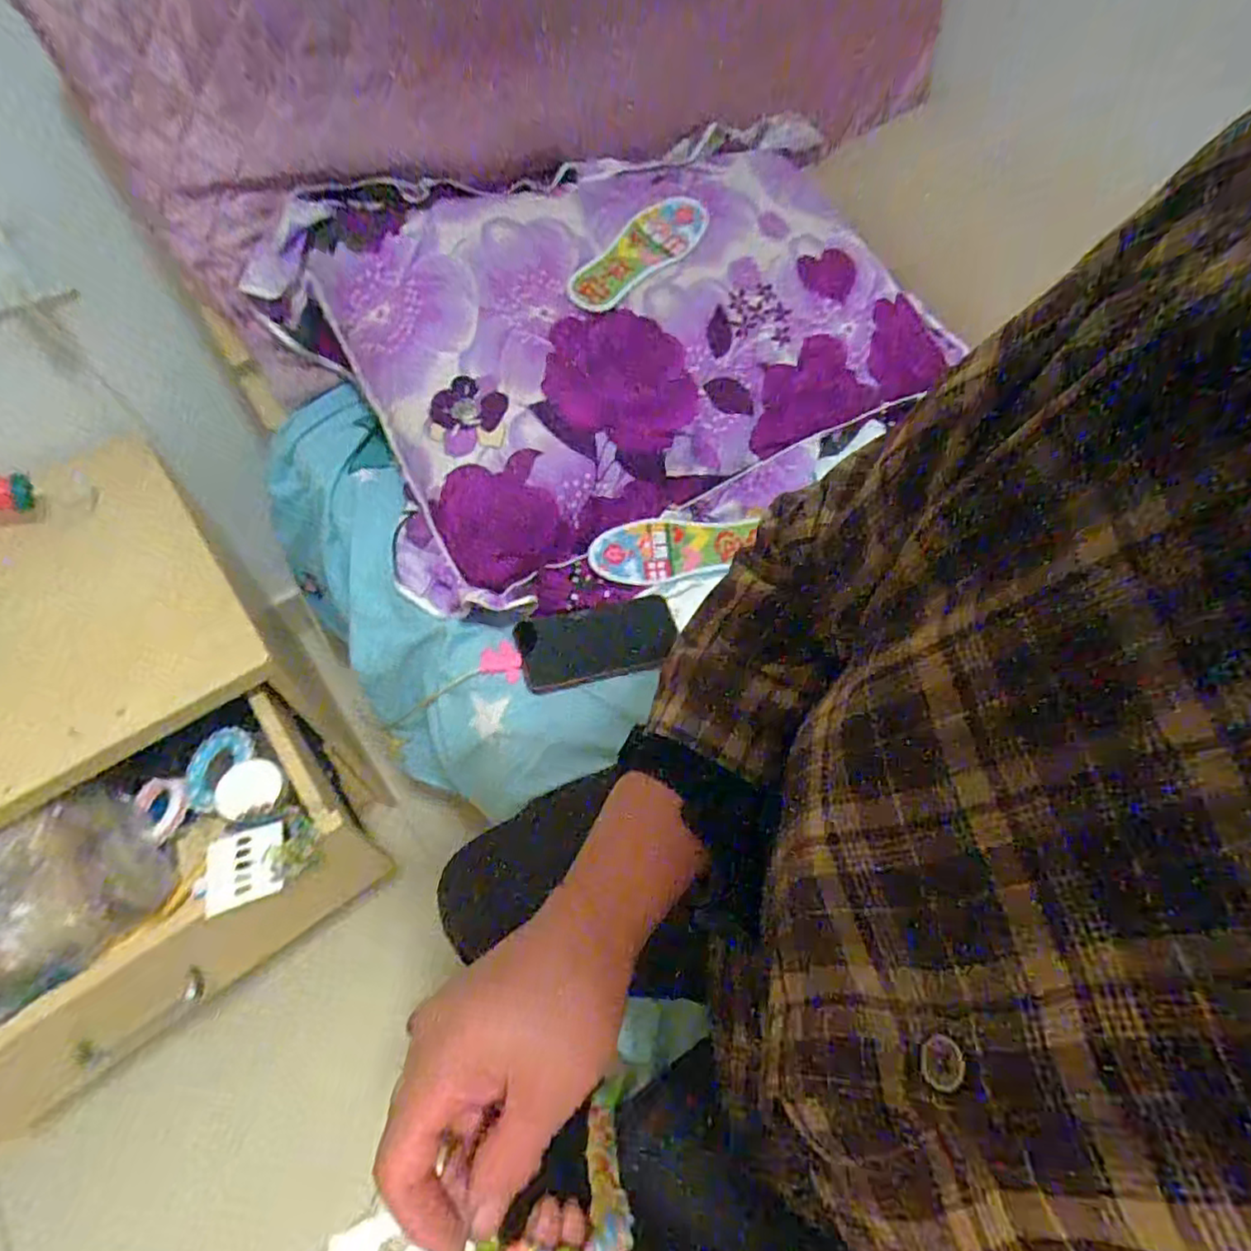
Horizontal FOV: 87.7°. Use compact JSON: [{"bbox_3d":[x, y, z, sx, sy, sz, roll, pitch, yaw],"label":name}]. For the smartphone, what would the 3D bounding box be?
[{"bbox_3d":[-0.026,0.015,0.640,0.158,0.005,0.078,-10,66,-18],"label":"smartphone"}]

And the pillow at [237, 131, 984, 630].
[{"bbox_3d":[0.024,-0.329,0.733,0.711,0.132,0.475,-30,92,-19],"label":"pillow"}]

